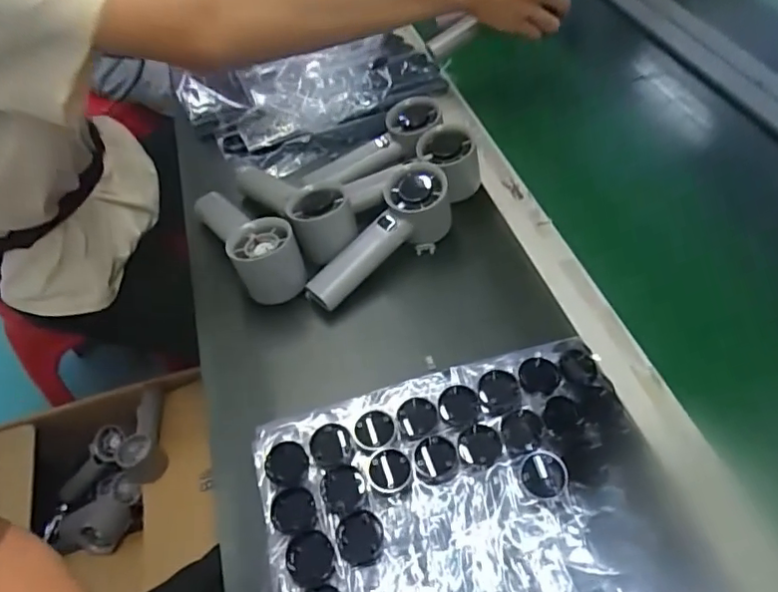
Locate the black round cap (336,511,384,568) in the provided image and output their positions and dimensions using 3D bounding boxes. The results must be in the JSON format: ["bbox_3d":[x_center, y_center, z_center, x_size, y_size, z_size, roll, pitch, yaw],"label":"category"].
[{"bbox_3d":[-0.018,0.152,0.351,0.029,0.004,0.031,-1,51,1],"label":"black round cap"}]

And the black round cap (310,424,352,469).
[{"bbox_3d":[-0.041,0.104,0.389,0.028,0.004,0.031,-6,51,-4],"label":"black round cap"}]

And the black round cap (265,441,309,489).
[{"bbox_3d":[-0.070,0.118,0.387,0.030,0.012,0.031,-1,51,1],"label":"black round cap"}]

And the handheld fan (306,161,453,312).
[{"bbox_3d":[-0.003,-0.053,0.494,0.069,0.059,0.148,24,55,19],"label":"handheld fan"}]

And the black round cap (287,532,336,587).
[{"bbox_3d":[-0.050,0.167,0.354,0.030,0.007,0.031,-1,51,1],"label":"black round cap"}]

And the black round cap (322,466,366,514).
[{"bbox_3d":[-0.030,0.128,0.371,0.027,0.004,0.030,-6,51,-4],"label":"black round cap"}]

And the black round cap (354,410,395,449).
[{"bbox_3d":[-0.010,0.093,0.389,0.027,0.005,0.026,-1,51,1],"label":"black round cap"}]

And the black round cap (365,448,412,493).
[{"bbox_3d":[0.000,0.117,0.374,0.030,0.004,0.029,-1,51,1],"label":"black round cap"}]

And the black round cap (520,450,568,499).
[{"bbox_3d":[0.102,0.118,0.368,0.029,0.012,0.027,-1,51,1],"label":"black round cap"}]

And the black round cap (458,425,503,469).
[{"bbox_3d":[0.062,0.102,0.380,0.028,0.005,0.029,-1,51,1],"label":"black round cap"}]

